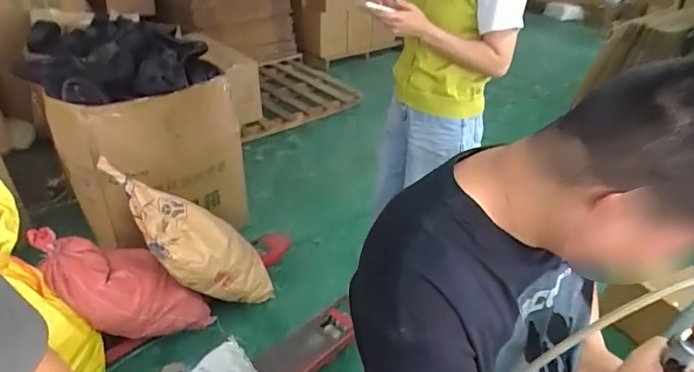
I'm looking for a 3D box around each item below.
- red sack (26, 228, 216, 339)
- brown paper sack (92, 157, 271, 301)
[{"bbox_3d":[-0.729,0.334,1.529,0.631,0.198,0.260,35,22,-27],"label":"red sack"},{"bbox_3d":[-0.539,0.202,1.643,0.164,0.783,0.318,-36,32,13],"label":"brown paper sack"}]

